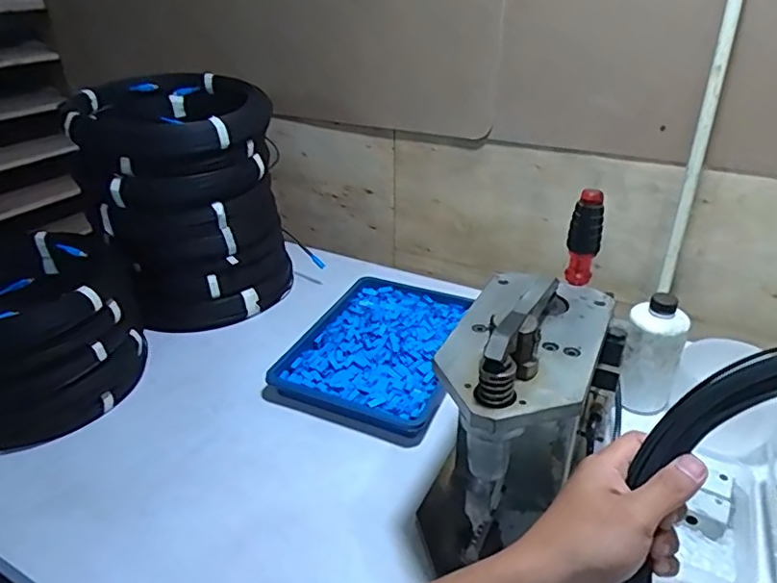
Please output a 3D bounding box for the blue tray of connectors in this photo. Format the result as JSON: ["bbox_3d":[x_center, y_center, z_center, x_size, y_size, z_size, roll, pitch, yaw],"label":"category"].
[{"bbox_3d":[-0.007,0.080,0.879,0.232,0.034,0.322,11,32,19],"label":"blue tray of connectors"}]

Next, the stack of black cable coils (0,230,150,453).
[{"bbox_3d":[-0.490,0.054,0.767,0.267,0.201,0.295,-14,33,-22],"label":"stack of black cable coils"}]

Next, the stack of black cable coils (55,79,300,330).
[{"bbox_3d":[-0.329,-0.151,0.959,0.278,0.351,0.262,-10,31,-15],"label":"stack of black cable coils"}]

